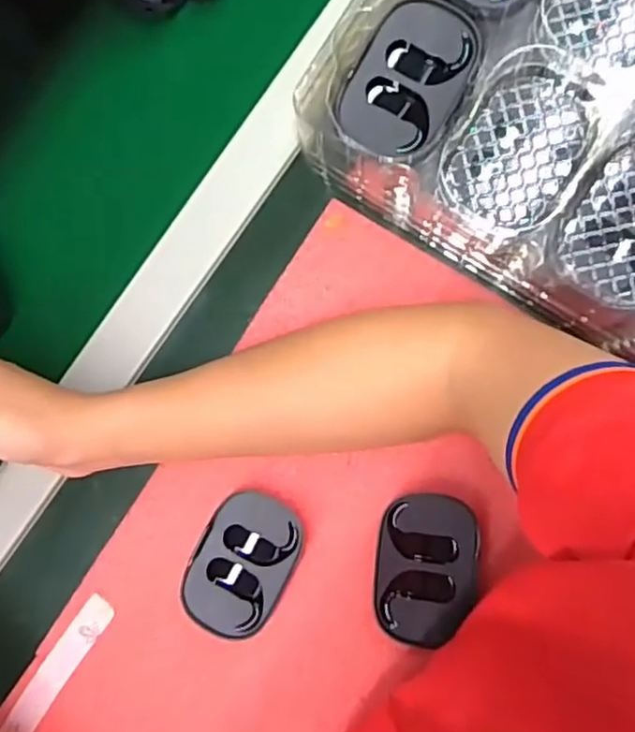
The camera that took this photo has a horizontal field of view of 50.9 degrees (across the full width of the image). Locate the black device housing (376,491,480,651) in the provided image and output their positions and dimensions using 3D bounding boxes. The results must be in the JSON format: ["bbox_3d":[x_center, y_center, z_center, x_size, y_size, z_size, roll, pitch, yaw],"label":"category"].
[{"bbox_3d":[0.065,0.121,0.400,0.057,0.013,0.086,5,88,8],"label":"black device housing"}]

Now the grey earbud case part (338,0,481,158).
[{"bbox_3d":[0.050,-0.157,0.368,0.059,0.017,0.082,27,91,9],"label":"grey earbud case part"}]

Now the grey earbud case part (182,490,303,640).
[{"bbox_3d":[-0.046,0.122,0.414,0.057,0.020,0.086,25,91,9],"label":"grey earbud case part"}]

